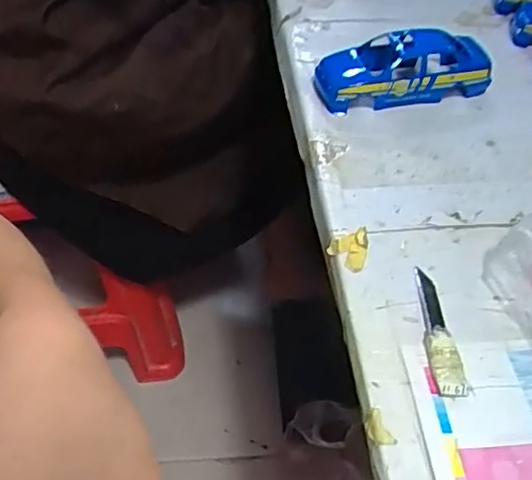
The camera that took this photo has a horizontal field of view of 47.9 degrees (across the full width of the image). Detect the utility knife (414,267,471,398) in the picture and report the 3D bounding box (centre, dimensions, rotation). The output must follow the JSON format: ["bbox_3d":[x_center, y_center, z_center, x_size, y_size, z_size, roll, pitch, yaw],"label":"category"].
[{"bbox_3d":[0.091,0.047,0.318,0.016,0.005,0.080,1,48,-2],"label":"utility knife"}]

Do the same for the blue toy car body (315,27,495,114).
[{"bbox_3d":[0.105,-0.136,0.467,0.138,0.039,0.060,-14,50,-15],"label":"blue toy car body"}]

